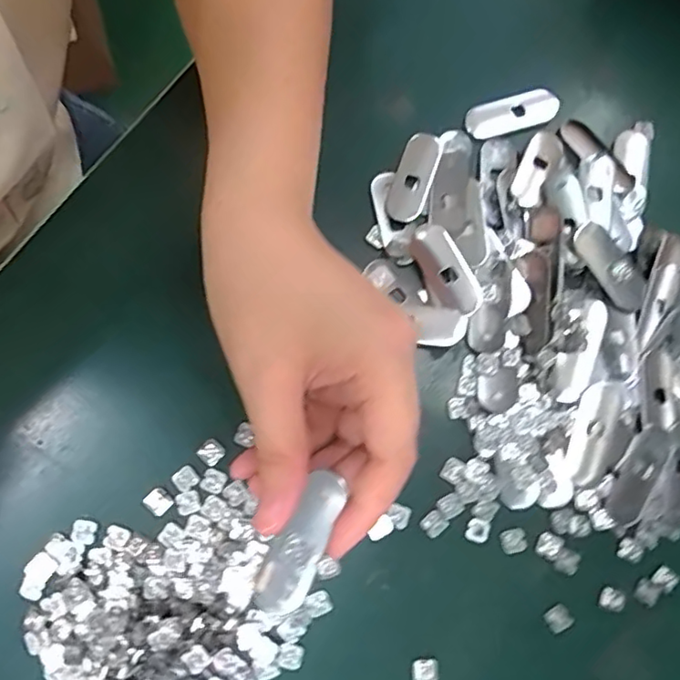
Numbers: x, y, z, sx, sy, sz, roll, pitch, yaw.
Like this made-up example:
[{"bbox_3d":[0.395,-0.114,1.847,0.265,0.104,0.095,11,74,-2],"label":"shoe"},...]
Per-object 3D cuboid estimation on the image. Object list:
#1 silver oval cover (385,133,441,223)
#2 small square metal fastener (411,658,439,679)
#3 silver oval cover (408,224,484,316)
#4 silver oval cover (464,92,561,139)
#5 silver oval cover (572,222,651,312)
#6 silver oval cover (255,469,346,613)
[{"bbox_3d":[0.039,-0.086,0.310,0.019,0.004,0.054,15,72,13],"label":"silver oval cover"},{"bbox_3d":[0.039,0.151,0.267,0.012,0.004,0.011,-5,79,-2],"label":"small square metal fastener"},{"bbox_3d":[0.053,-0.035,0.295,0.021,0.006,0.049,-26,81,-6],"label":"silver oval cover"},{"bbox_3d":[0.092,-0.122,0.315,0.050,0.004,0.019,-18,80,-5],"label":"silver oval cover"},{"bbox_3d":[0.136,-0.037,0.292,0.020,0.005,0.048,-38,82,-8],"label":"silver oval cover"},{"bbox_3d":[-0.014,0.072,0.209,0.018,0.004,0.050,25,73,3],"label":"silver oval cover"}]

